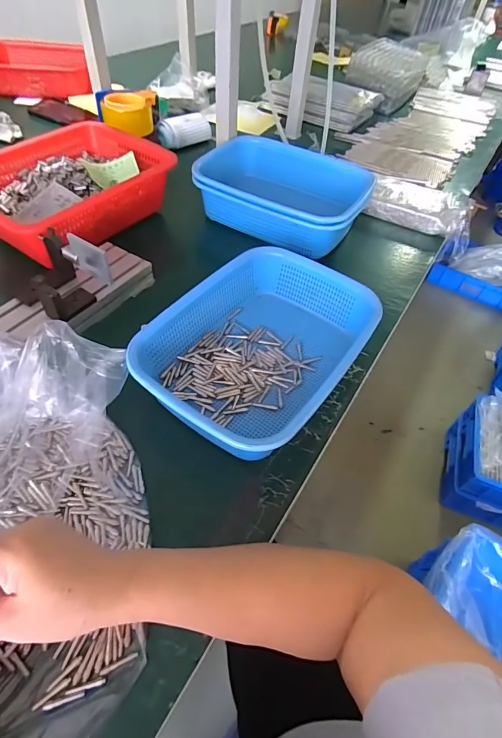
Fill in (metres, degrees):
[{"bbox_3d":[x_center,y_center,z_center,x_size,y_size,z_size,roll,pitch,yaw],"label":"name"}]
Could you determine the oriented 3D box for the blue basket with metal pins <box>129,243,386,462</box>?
[{"bbox_3d":[0.020,-0.036,0.486,0.208,0.073,0.298,30,55,17],"label":"blue basket with metal pins"}]

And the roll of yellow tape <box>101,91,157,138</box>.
[{"bbox_3d":[-0.247,-0.543,0.816,0.087,0.051,0.119,18,52,8],"label":"roll of yellow tape"}]

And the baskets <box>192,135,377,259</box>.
[{"bbox_3d":[0.053,-0.306,0.690,0.284,0.085,0.207,24,53,12],"label":"baskets"}]

